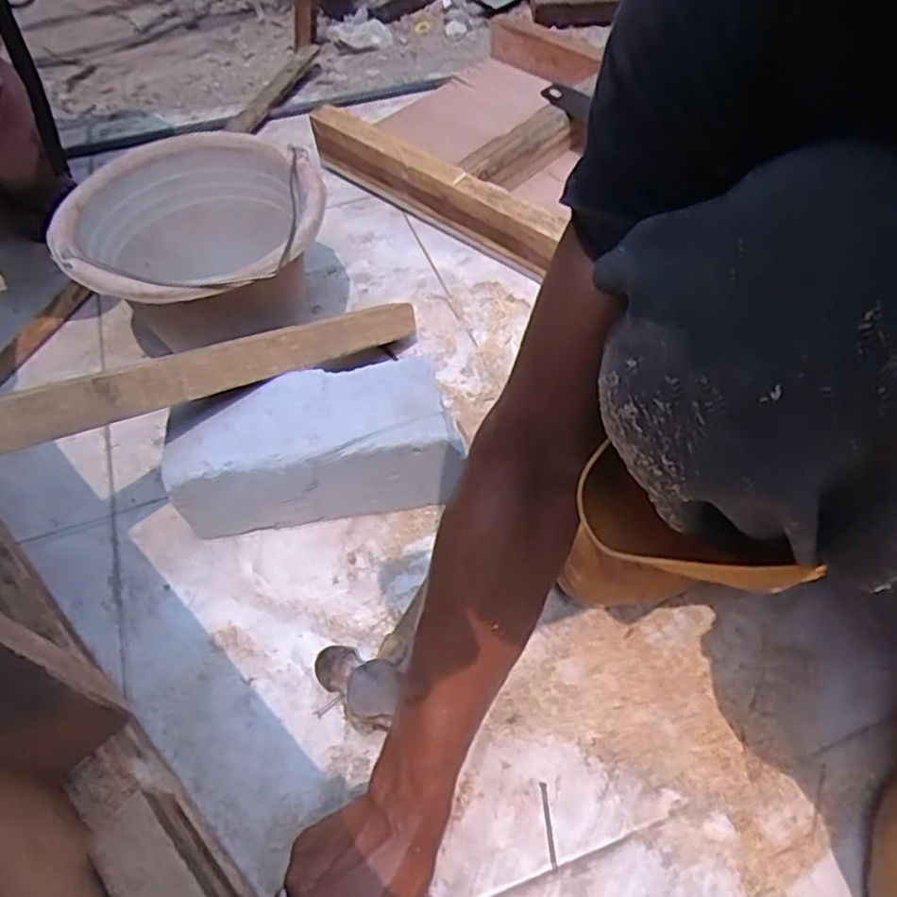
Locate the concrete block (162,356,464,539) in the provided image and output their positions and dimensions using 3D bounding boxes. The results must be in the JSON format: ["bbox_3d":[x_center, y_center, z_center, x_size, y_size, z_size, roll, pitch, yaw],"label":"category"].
[{"bbox_3d":[-0.118,0.000,0.586,0.234,0.104,0.104,-9,55,-4],"label":"concrete block"}]

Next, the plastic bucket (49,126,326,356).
[{"bbox_3d":[-0.242,-0.190,0.668,0.236,0.157,0.235,-1,55,1],"label":"plastic bucket"}]

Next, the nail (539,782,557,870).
[{"bbox_3d":[0.070,0.263,0.452,0.005,0.004,0.052,-4,55,-1],"label":"nail"}]

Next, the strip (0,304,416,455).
[{"bbox_3d":[-0.180,-0.070,0.538,0.016,0.036,0.436,4,21,39],"label":"strip"}]

